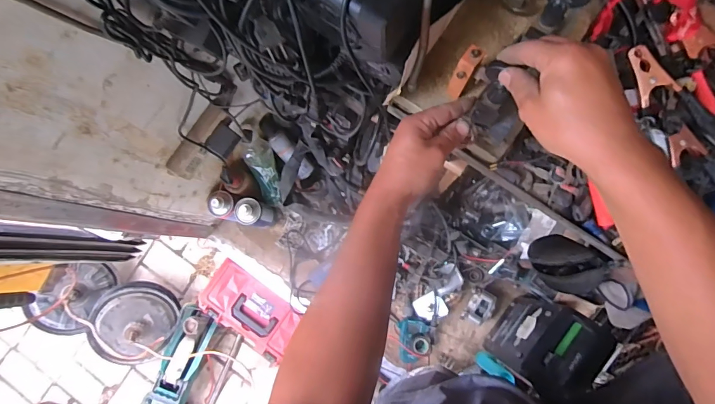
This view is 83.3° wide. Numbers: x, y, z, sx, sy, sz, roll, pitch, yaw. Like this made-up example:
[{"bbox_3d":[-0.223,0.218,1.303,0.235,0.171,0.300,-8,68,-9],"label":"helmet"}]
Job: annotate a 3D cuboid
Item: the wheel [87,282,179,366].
[{"bbox_3d":[-0.723,0.395,1.308,0.272,0.107,0.254,-1,82,4],"label":"wheel"}]

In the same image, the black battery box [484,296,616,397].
[{"bbox_3d":[0.380,0.296,0.849,0.093,0.289,0.160,36,86,8],"label":"black battery box"}]

